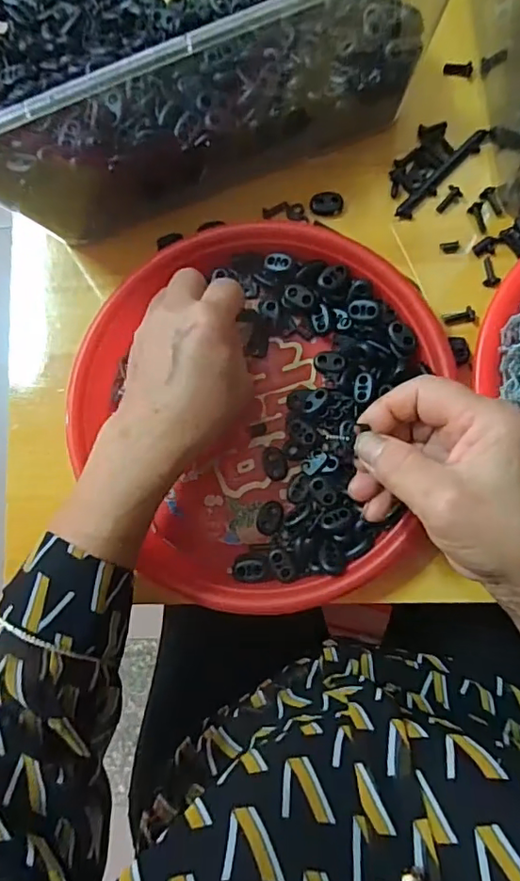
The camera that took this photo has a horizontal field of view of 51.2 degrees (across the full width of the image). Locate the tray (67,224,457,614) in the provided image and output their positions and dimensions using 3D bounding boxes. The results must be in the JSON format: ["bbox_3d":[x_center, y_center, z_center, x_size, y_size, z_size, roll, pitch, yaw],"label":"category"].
[{"bbox_3d":[-0.007,-0.019,0.346,0.220,0.030,0.234,-1,84,6],"label":"tray"}]

